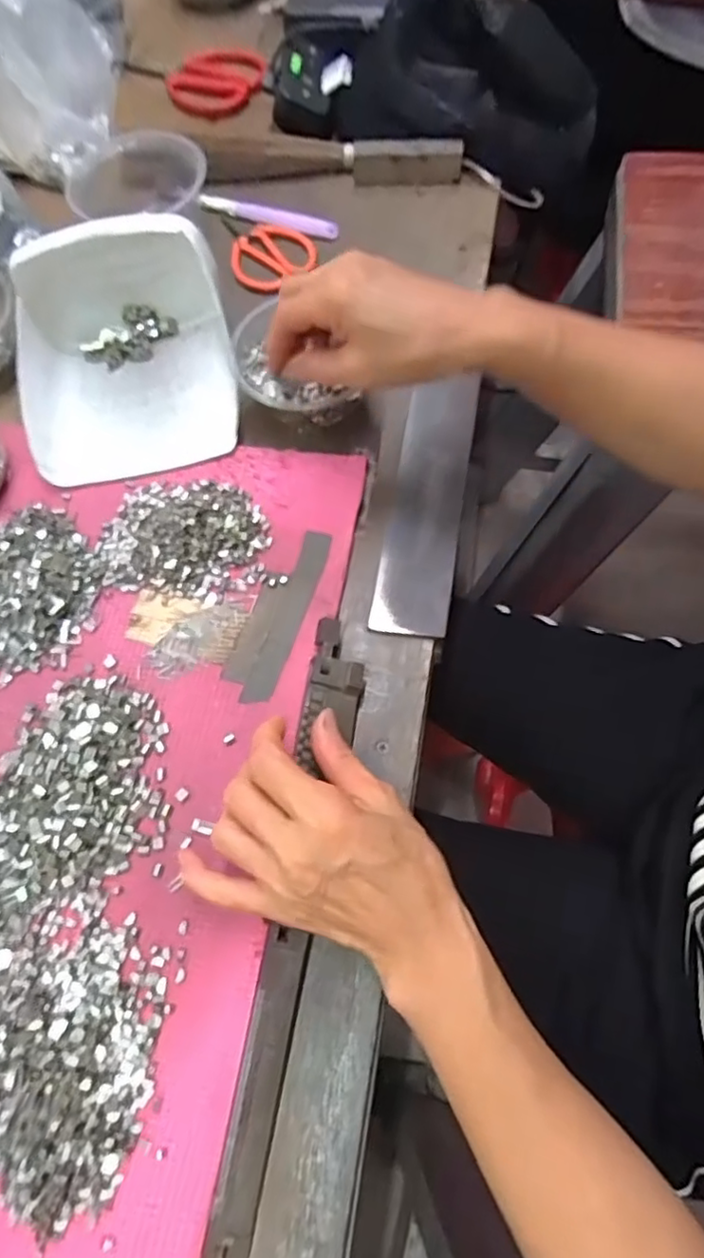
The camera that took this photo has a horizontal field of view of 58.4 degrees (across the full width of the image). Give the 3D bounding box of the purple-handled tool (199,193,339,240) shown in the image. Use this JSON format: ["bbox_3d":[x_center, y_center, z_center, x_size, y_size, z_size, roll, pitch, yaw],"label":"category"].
[{"bbox_3d":[-0.077,-0.375,0.569,0.138,0.012,0.018,22,70,11],"label":"purple-handled tool"}]

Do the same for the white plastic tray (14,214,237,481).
[{"bbox_3d":[-0.170,-0.209,0.457,0.155,0.081,0.177,-11,67,-2],"label":"white plastic tray"}]

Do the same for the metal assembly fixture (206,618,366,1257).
[{"bbox_3d":[-0.029,0.142,0.335,0.031,0.022,0.312,8,68,5],"label":"metal assembly fixture"}]

